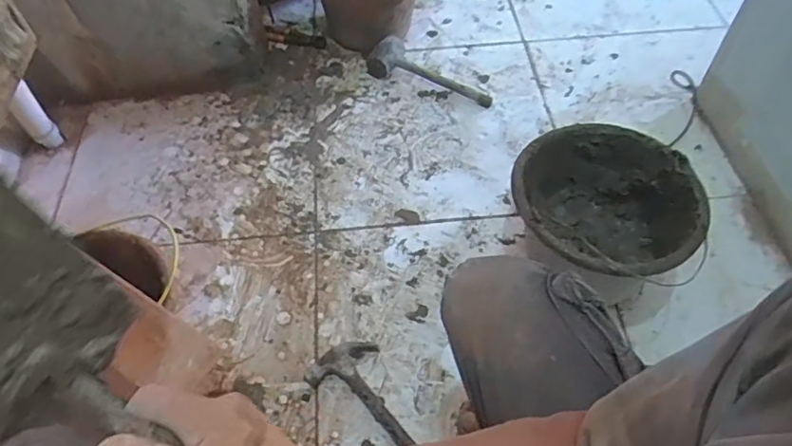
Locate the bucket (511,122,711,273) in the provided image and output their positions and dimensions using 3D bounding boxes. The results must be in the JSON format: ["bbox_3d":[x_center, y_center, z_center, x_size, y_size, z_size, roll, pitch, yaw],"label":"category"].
[{"bbox_3d":[0.318,-0.008,0.884,0.259,0.187,0.261,-1,55,1],"label":"bucket"}]

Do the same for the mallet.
[{"bbox_3d":[0.066,-0.318,1.226,0.287,0.048,0.116,37,63,24],"label":"mallet"}]

